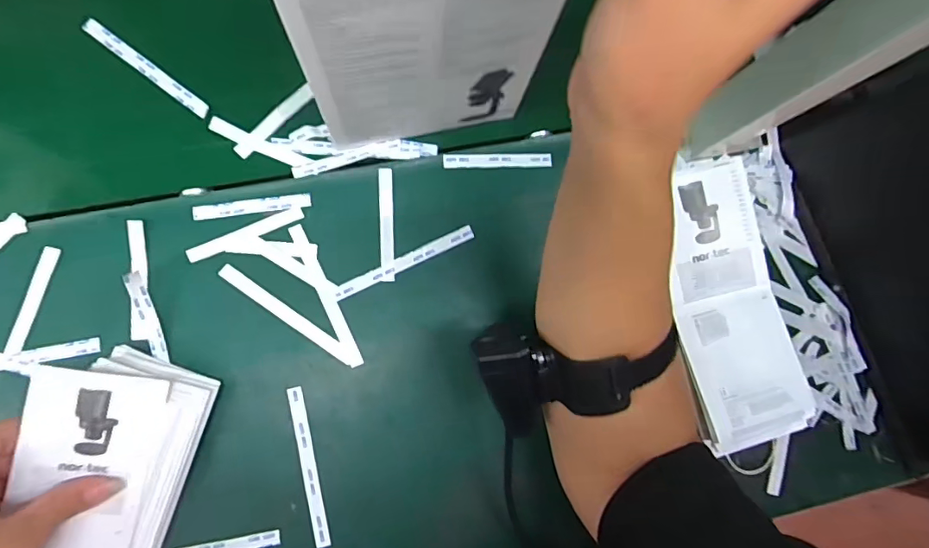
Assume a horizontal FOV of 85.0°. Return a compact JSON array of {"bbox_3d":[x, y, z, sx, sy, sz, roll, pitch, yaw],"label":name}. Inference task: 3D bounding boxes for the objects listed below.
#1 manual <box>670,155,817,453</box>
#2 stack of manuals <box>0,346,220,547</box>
[{"bbox_3d":[0.175,0.017,0.341,0.074,0.016,0.185,-15,86,-7],"label":"manual"},{"bbox_3d":[-0.245,0.157,0.336,0.104,0.047,0.197,12,86,-5],"label":"stack of manuals"}]

